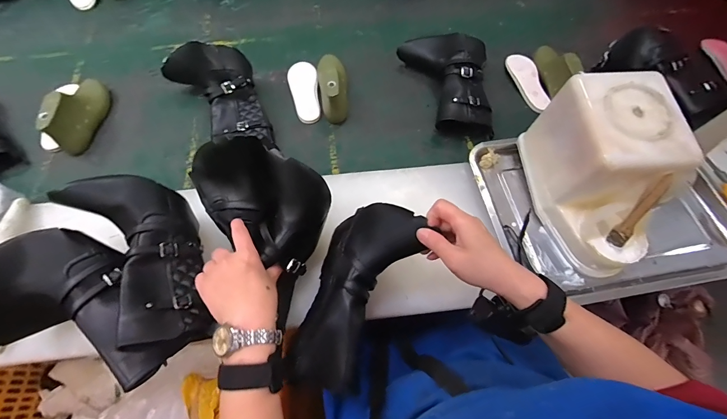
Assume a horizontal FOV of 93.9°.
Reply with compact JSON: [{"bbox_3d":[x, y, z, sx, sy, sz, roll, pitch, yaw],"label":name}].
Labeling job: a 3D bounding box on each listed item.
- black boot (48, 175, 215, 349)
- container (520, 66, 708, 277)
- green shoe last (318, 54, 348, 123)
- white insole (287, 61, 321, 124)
[{"bbox_3d":[-0.272,0.056,0.435,0.108,0.094,0.223,-30,68,-15],"label":"black boot"},{"bbox_3d":[0.343,-0.046,0.489,0.123,0.177,0.231,-5,64,-4],"label":"container"},{"bbox_3d":[-0.061,-0.269,0.697,0.063,0.076,0.176,-7,64,-5],"label":"green shoe last"},{"bbox_3d":[-0.126,-0.253,0.726,0.059,0.014,0.165,-9,64,-6],"label":"white insole"}]

